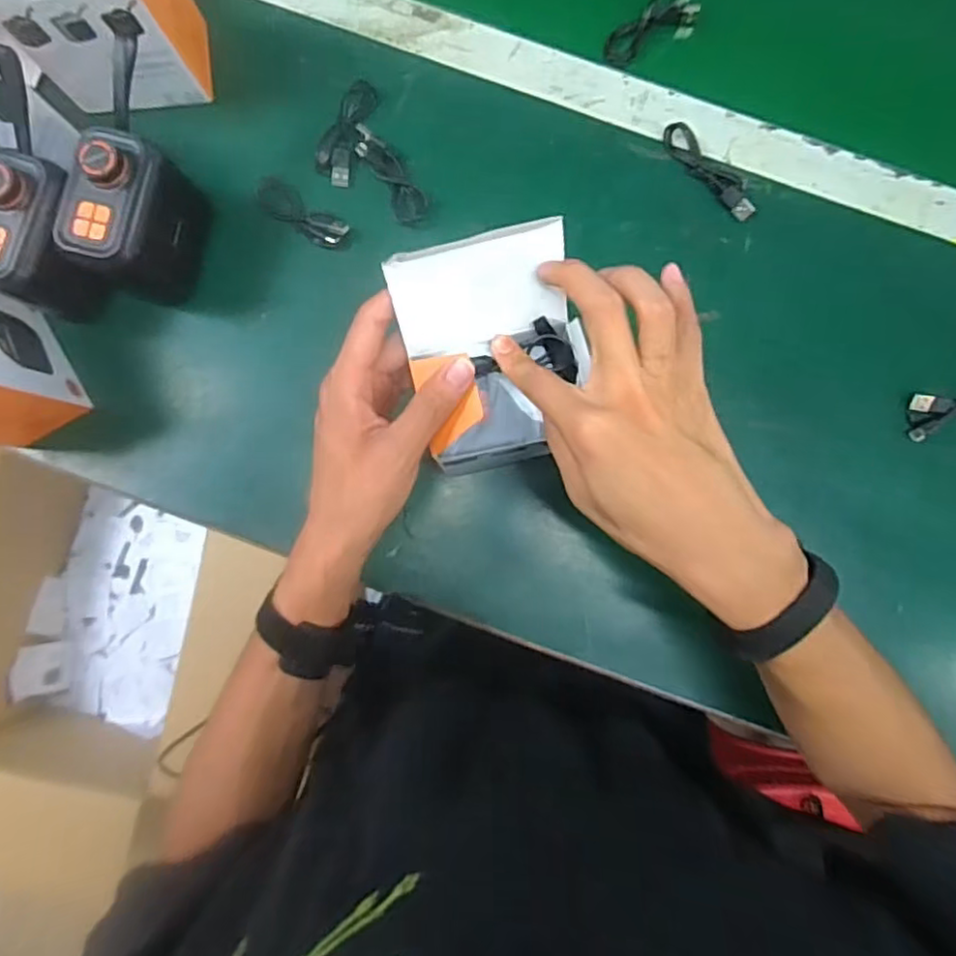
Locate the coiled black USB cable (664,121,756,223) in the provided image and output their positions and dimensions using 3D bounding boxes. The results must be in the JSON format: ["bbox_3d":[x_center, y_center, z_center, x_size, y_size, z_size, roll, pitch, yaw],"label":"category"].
[{"bbox_3d":[0.180,-0.237,0.493,0.091,0.012,0.025,43,89,2],"label":"coiled black USB cable"}]

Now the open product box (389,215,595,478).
[{"bbox_3d":[0.012,-0.068,0.362,0.097,0.068,0.113,-13,88,1],"label":"open product box"}]

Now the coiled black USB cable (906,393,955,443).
[{"bbox_3d":[0.370,-0.048,0.488,0.079,0.010,0.034,-4,88,1],"label":"coiled black USB cable"}]

